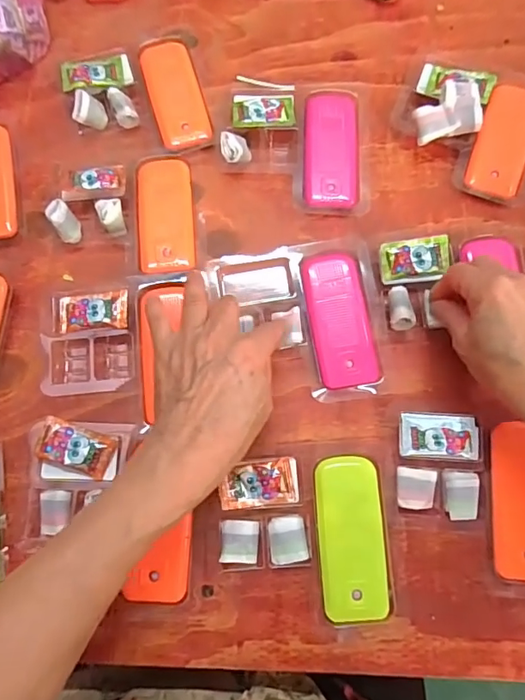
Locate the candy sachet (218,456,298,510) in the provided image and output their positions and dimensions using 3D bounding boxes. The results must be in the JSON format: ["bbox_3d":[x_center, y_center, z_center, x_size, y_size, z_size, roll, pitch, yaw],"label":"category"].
[{"bbox_3d":[-0.002,0.092,0.340,0.052,0.012,0.031,-7,84,1],"label":"candy sachet"}]

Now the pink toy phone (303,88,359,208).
[{"bbox_3d":[0.059,-0.171,0.423,0.046,0.024,0.104,2,74,0],"label":"pink toy phone"}]

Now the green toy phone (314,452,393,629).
[{"bbox_3d":[0.061,0.129,0.340,0.044,0.018,0.105,-3,74,-1],"label":"green toy phone"}]

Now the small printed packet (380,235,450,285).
[{"bbox_3d":[0.118,-0.069,0.380,0.052,0.005,0.034,-5,88,0],"label":"small printed packet"}]

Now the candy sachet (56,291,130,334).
[{"bbox_3d":[-0.131,-0.030,0.377,0.057,0.004,0.030,-5,74,5],"label":"candy sachet"}]

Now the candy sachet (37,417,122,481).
[{"bbox_3d":[-0.130,0.070,0.346,0.051,0.005,0.029,22,78,-4],"label":"candy sachet"}]

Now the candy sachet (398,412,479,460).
[{"bbox_3d":[0.126,0.062,0.355,0.054,0.014,0.030,2,74,1],"label":"candy sachet"}]

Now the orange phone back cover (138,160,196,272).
[{"bbox_3d":[-0.078,-0.109,0.407,0.043,0.019,0.102,-5,74,-1],"label":"orange phone back cover"}]

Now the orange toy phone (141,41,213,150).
[{"bbox_3d":[-0.077,-0.226,0.441,0.042,0.020,0.105,-16,74,-5],"label":"orange toy phone"}]

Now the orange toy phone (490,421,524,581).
[{"bbox_3d":[0.182,0.103,0.339,0.044,0.007,0.102,2,82,3],"label":"orange toy phone"}]

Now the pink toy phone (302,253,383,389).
[{"bbox_3d":[0.060,-0.022,0.382,0.044,0.020,0.103,-9,74,-3],"label":"pink toy phone"}]

